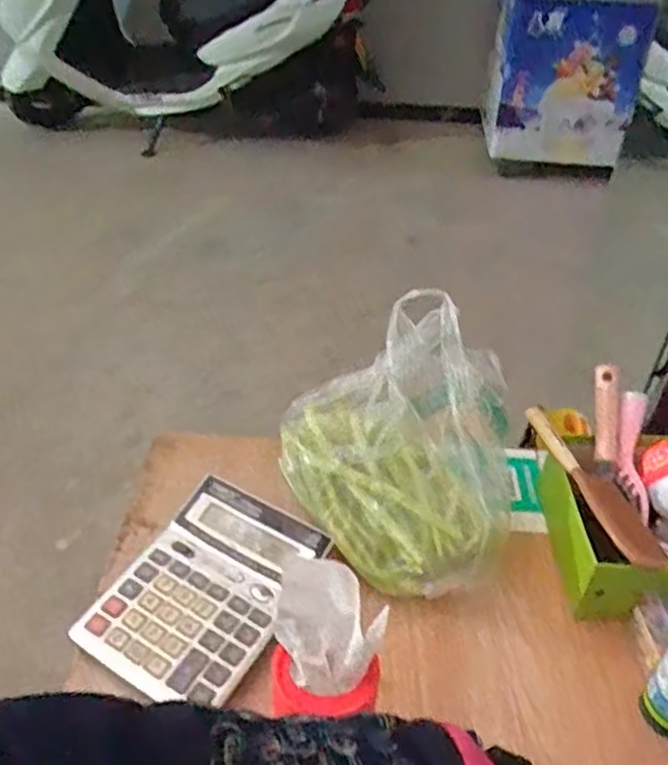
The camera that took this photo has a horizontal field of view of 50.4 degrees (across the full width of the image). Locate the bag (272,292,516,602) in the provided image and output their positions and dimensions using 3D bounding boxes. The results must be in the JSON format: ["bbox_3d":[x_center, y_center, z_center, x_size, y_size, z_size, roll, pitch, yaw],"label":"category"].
[{"bbox_3d":[0.076,0.060,0.690,0.211,0.134,0.232,-16,43,-22],"label":"bag"}]

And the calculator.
[{"bbox_3d":[-0.114,0.183,0.636,0.147,0.036,0.189,22,43,22],"label":"calculator"}]

